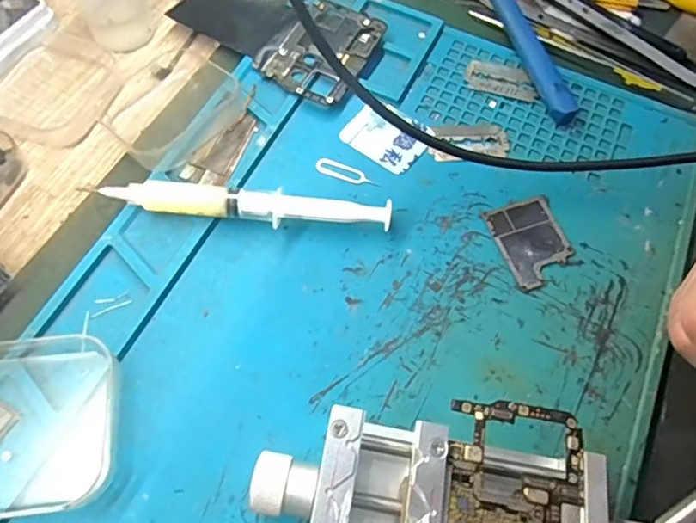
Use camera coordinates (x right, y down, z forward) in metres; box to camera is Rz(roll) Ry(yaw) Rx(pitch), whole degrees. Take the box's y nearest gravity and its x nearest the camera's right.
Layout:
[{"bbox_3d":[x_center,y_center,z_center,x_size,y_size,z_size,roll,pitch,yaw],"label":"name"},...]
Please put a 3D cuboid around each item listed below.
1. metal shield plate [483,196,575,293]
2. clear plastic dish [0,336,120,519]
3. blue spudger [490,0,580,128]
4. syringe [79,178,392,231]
[{"bbox_3d":[0.088,-0.010,0.254,0.033,0.004,0.041,-18,67,-11],"label":"metal shield plate"},{"bbox_3d":[-0.124,0.062,0.204,0.070,0.012,0.065,-5,65,-5],"label":"clear plastic dish"},{"bbox_3d":[0.091,-0.153,0.315,0.013,0.015,0.174,-14,66,-9],"label":"blue spudger"},{"bbox_3d":[-0.049,-0.025,0.247,0.137,0.017,0.016,3,64,-1],"label":"syringe"}]

